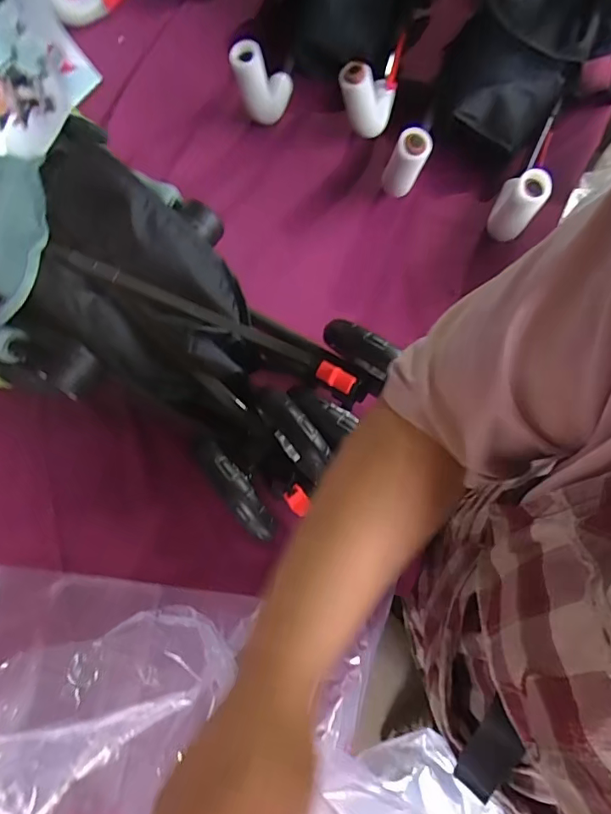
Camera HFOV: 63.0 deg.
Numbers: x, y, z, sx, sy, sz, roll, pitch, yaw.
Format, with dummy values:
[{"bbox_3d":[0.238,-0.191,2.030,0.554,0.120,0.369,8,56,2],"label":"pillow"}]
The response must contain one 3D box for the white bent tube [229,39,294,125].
[{"bbox_3d":[-0.063,-0.469,0.711,0.042,0.181,0.075,36,102,11],"label":"white bent tube"}]

